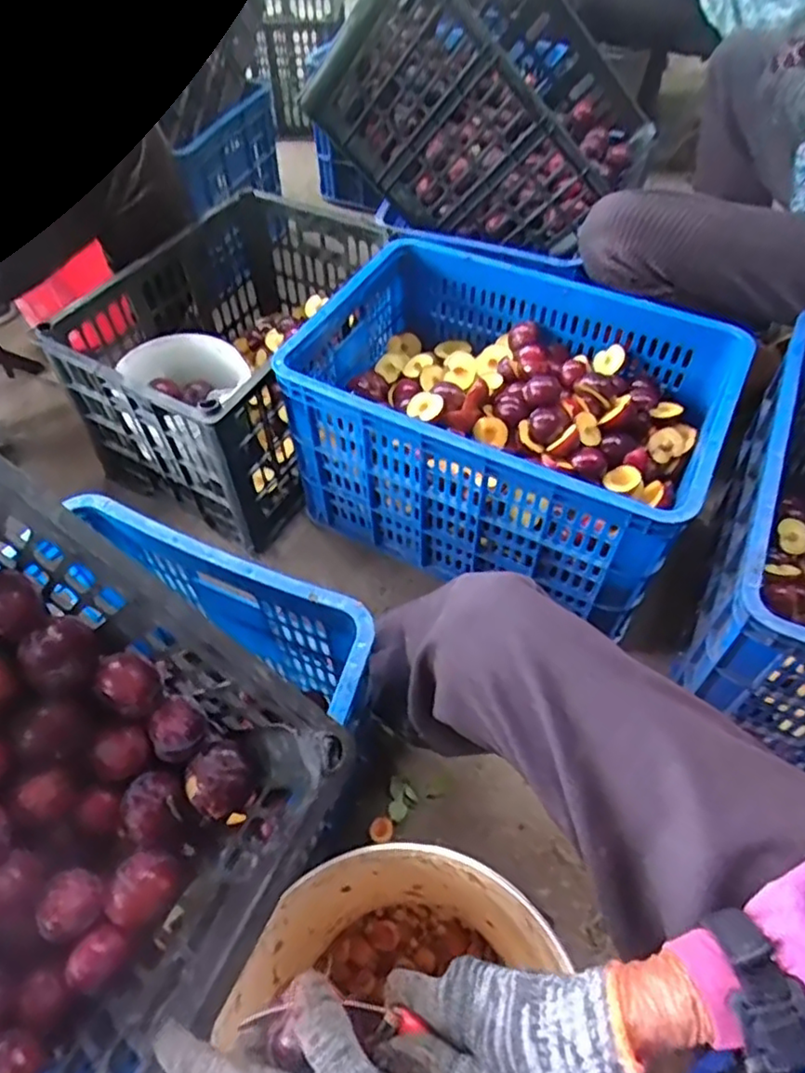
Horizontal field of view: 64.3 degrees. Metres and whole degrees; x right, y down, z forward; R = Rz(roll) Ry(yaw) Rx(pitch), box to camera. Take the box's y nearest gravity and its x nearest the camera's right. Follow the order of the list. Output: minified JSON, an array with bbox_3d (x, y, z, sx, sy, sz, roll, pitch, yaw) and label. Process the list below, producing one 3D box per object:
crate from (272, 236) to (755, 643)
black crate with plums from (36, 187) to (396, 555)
[{"bbox_3d":[0.145,-0.164,0.935,0.533,0.285,0.388,24,57,16],"label":"crate"},{"bbox_3d":[-0.261,-0.292,1.046,0.331,0.275,0.485,20,56,14],"label":"black crate with plums"}]

